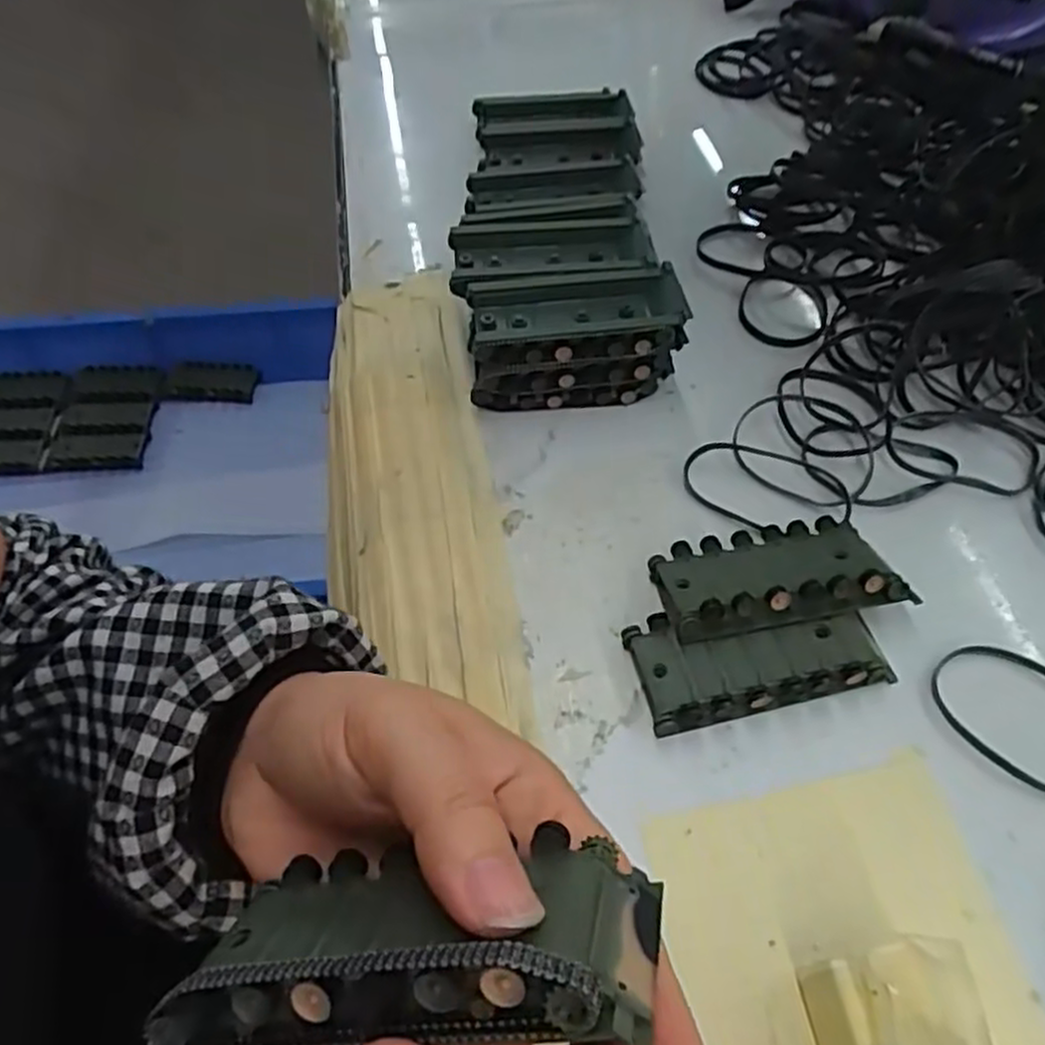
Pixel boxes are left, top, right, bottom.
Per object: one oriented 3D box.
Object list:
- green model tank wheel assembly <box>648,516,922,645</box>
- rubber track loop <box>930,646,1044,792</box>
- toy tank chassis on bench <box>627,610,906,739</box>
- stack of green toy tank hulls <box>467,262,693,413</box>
[{"bbox_3d":[0.101,0.022,0.313,0.090,0.021,0.045,-11,36,-5],"label":"green model tank wheel assembly"},{"bbox_3d":[0.190,0.071,0.288,0.069,0.004,0.049,36,61,24],"label":"rubber track loop"},{"bbox_3d":[0.090,0.051,0.298,0.093,0.017,0.042,-11,54,-8],"label":"toy tank chassis on bench"},{"bbox_3d":[0.024,-0.089,0.380,0.098,0.050,0.047,-5,53,-4],"label":"stack of green toy tank hulls"}]

